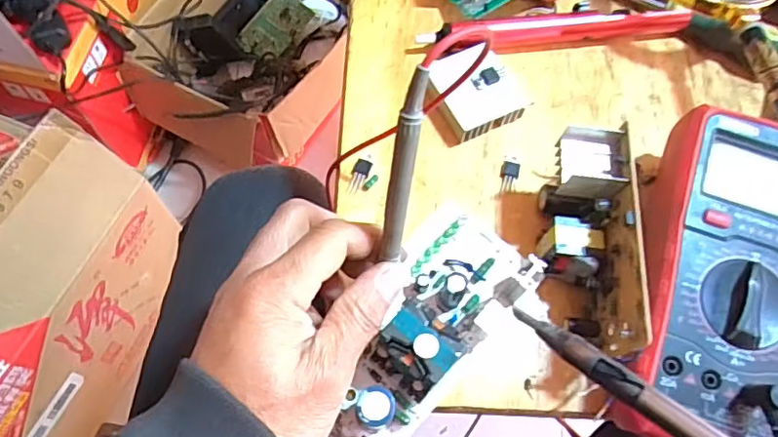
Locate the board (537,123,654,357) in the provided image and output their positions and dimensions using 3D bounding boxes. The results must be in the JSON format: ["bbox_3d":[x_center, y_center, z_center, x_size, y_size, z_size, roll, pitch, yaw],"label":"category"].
[{"bbox_3d":[0.104,0.013,0.307,0.034,0.060,0.112,6,66,-1],"label":"board"}]

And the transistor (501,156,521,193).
[{"bbox_3d":[0.075,-0.028,0.357,0.011,0.005,0.024,10,66,1],"label":"transistor"}]

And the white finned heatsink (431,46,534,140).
[{"bbox_3d":[0.054,-0.080,0.368,0.048,0.021,0.050,-26,70,-14],"label":"white finned heatsink"}]

